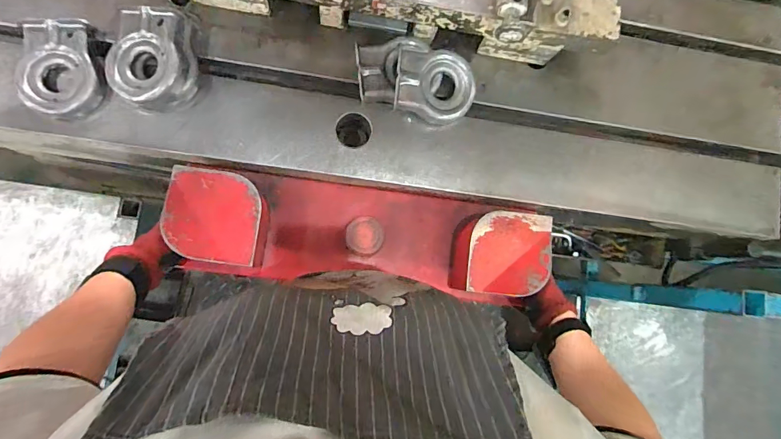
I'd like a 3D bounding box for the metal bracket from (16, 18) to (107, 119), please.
[{"bbox_3d":[-0.432,-0.199,0.557,0.099,0.039,0.124,-1,84,-8],"label":"metal bracket"}]

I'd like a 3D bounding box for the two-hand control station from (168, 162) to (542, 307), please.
[{"bbox_3d":[-0.034,0.023,0.613,0.505,0.100,0.139,7,87,-6],"label":"two-hand control station"}]

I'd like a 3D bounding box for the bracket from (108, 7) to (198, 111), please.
[{"bbox_3d":[-0.312,-0.208,0.557,0.107,0.049,0.120,-8,85,-9],"label":"bracket"}]

